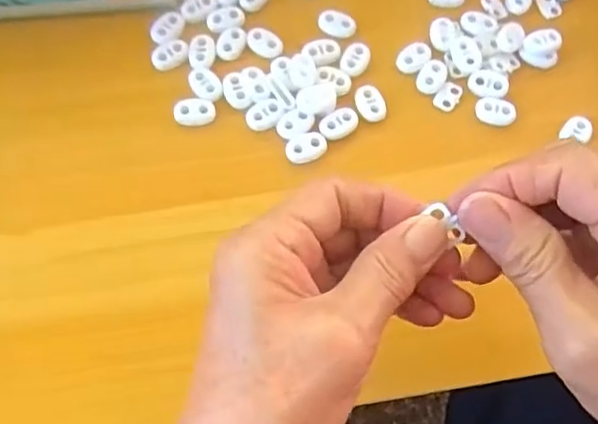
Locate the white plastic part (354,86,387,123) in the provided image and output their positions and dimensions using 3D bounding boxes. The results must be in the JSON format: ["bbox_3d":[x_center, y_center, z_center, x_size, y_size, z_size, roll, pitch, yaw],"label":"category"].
[{"bbox_3d":[0.040,-0.062,0.349,0.016,0.004,0.022,-16,70,-9],"label":"white plastic part"}]

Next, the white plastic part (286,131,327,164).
[{"bbox_3d":[0.004,-0.036,0.338,0.023,0.004,0.015,-20,71,-11],"label":"white plastic part"}]

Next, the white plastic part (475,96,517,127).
[{"bbox_3d":[0.112,-0.057,0.353,0.023,0.005,0.016,9,68,1],"label":"white plastic part"}]

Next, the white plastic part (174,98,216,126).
[{"bbox_3d":[-0.058,-0.056,0.343,0.022,0.004,0.016,-6,68,-5],"label":"white plastic part"}]

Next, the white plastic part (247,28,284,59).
[{"bbox_3d":[-0.019,-0.099,0.360,0.023,0.004,0.016,32,70,10],"label":"white plastic part"}]

